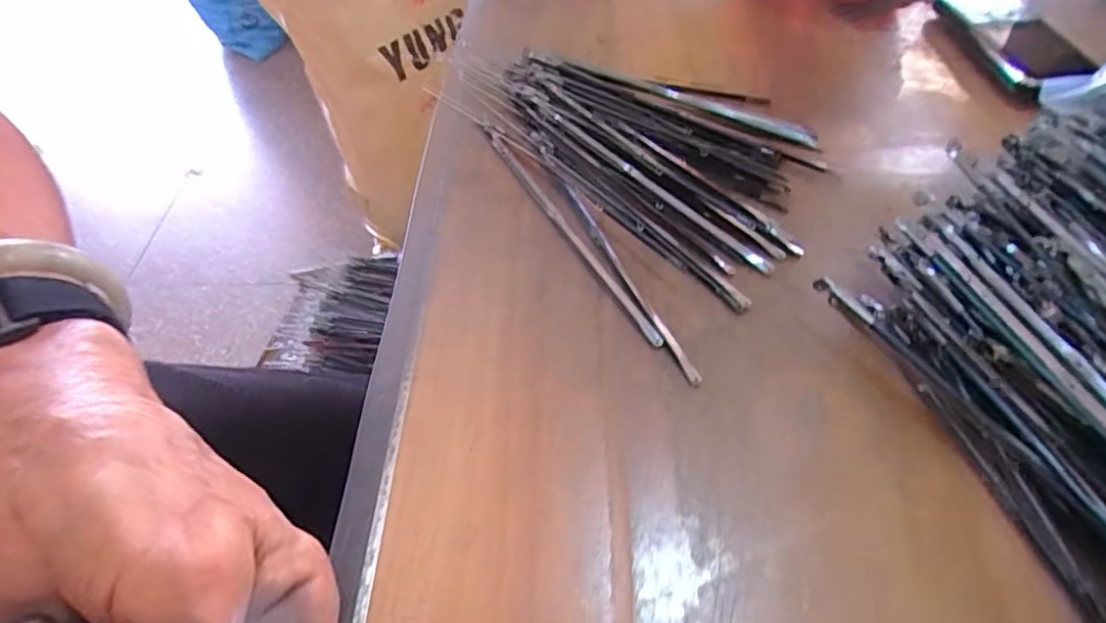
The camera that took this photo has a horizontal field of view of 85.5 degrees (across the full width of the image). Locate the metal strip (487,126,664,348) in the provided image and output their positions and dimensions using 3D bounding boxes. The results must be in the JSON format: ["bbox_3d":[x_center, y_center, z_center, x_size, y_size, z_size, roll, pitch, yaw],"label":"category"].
[{"bbox_3d":[0.005,-0.047,0.308,0.008,0.004,0.176,-23,54,-17],"label":"metal strip"}]

